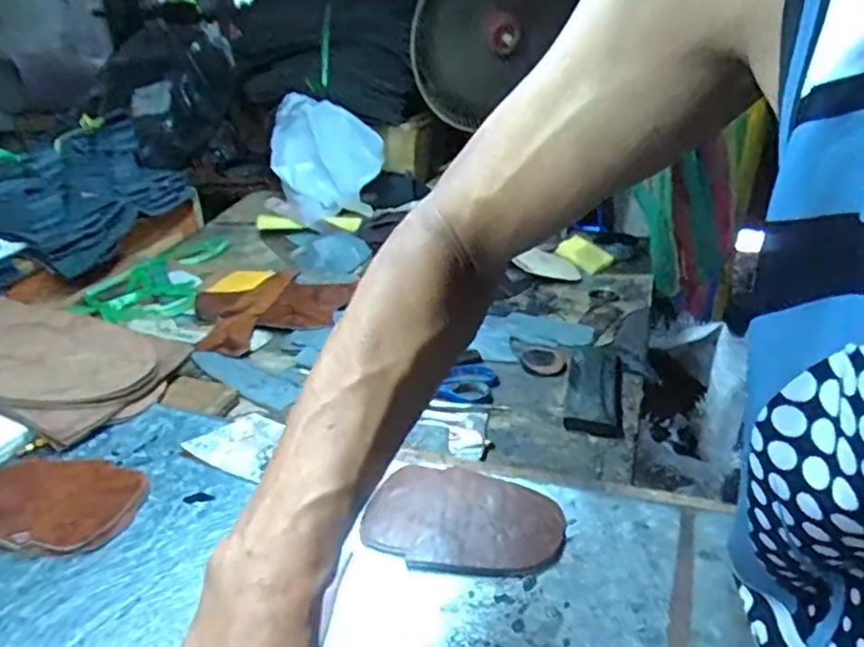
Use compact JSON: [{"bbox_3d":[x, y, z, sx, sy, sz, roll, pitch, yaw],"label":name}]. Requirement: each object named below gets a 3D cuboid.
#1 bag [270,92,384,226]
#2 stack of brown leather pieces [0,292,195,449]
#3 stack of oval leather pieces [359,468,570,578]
[{"bbox_3d":[-0.204,-0.309,1.209,0.202,0.223,0.049,9,2,-12],"label":"bag"},{"bbox_3d":[-0.448,0.032,0.718,0.307,0.039,0.188,11,38,16],"label":"stack of brown leather pieces"},{"bbox_3d":[0.025,0.153,0.499,0.152,0.016,0.097,11,38,16],"label":"stack of oval leather pieces"}]

